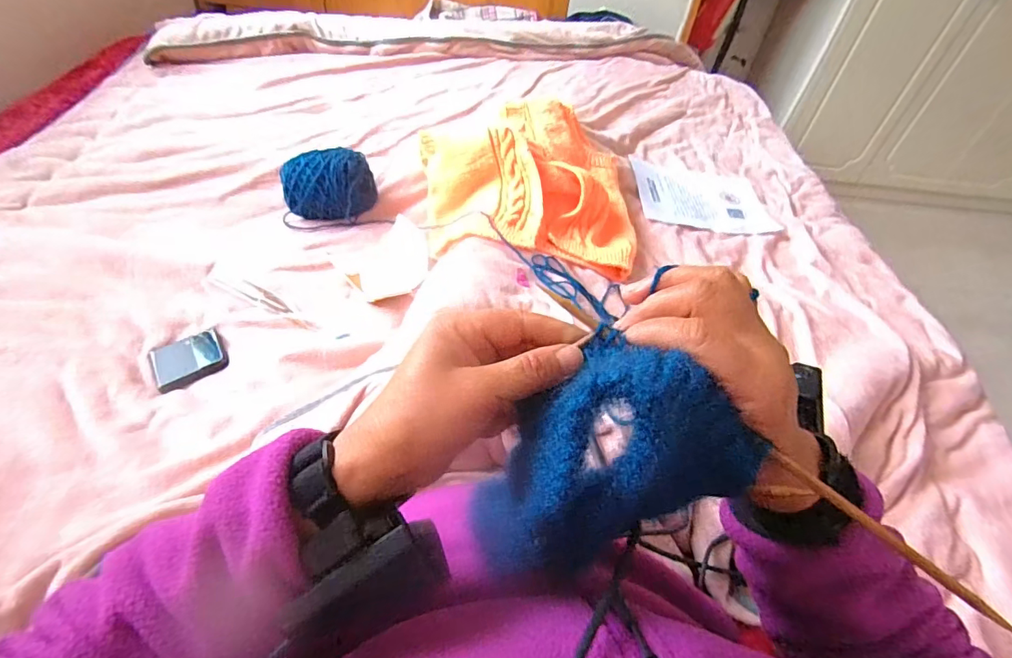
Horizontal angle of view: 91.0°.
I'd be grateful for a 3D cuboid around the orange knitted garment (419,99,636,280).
[{"bbox_3d":[0.045,-0.253,0.886,0.373,0.135,0.326,0,49,-7],"label":"orange knitted garment"}]

